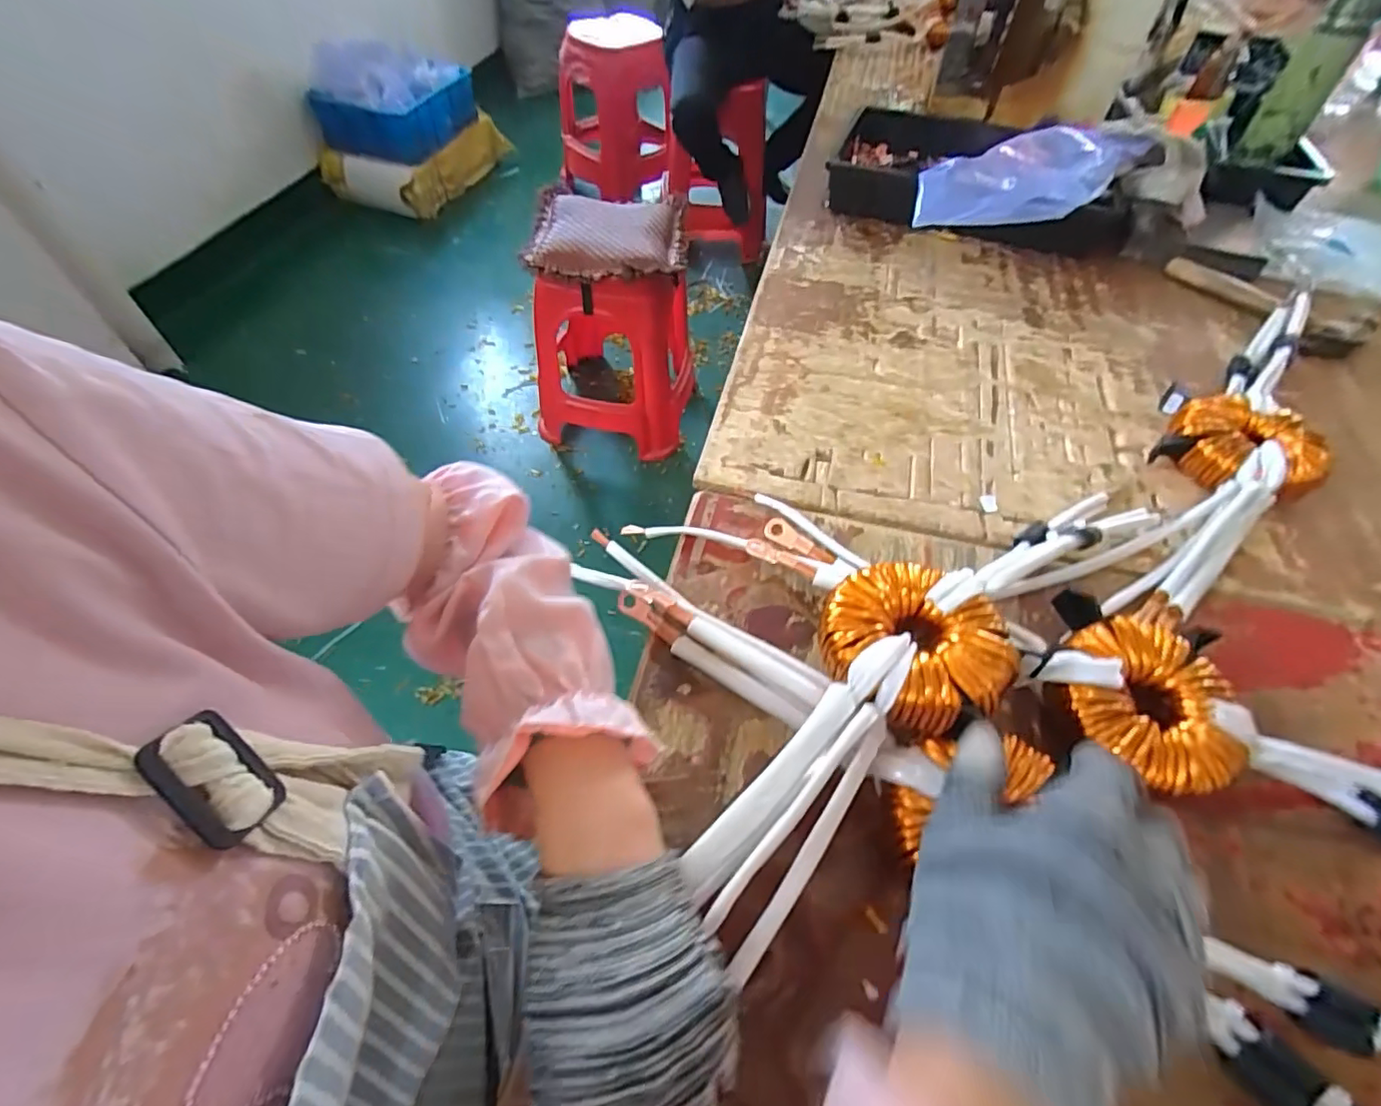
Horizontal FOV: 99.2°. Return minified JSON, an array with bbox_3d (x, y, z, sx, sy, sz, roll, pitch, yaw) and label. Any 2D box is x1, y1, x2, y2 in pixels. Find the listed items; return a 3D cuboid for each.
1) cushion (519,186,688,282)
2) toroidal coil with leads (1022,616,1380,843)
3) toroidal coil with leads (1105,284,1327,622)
[{"bbox_3d":[-0.173,-0.676,1.248,0.324,0.042,0.316,4,55,1],"label":"cushion"},{"bbox_3d":[0.403,0.120,0.351,0.389,0.079,0.124,14,55,8],"label":"toroidal coil with leads"},{"bbox_3d":[0.496,-0.104,0.527,0.119,0.054,0.523,38,62,23],"label":"toroidal coil with leads"}]

